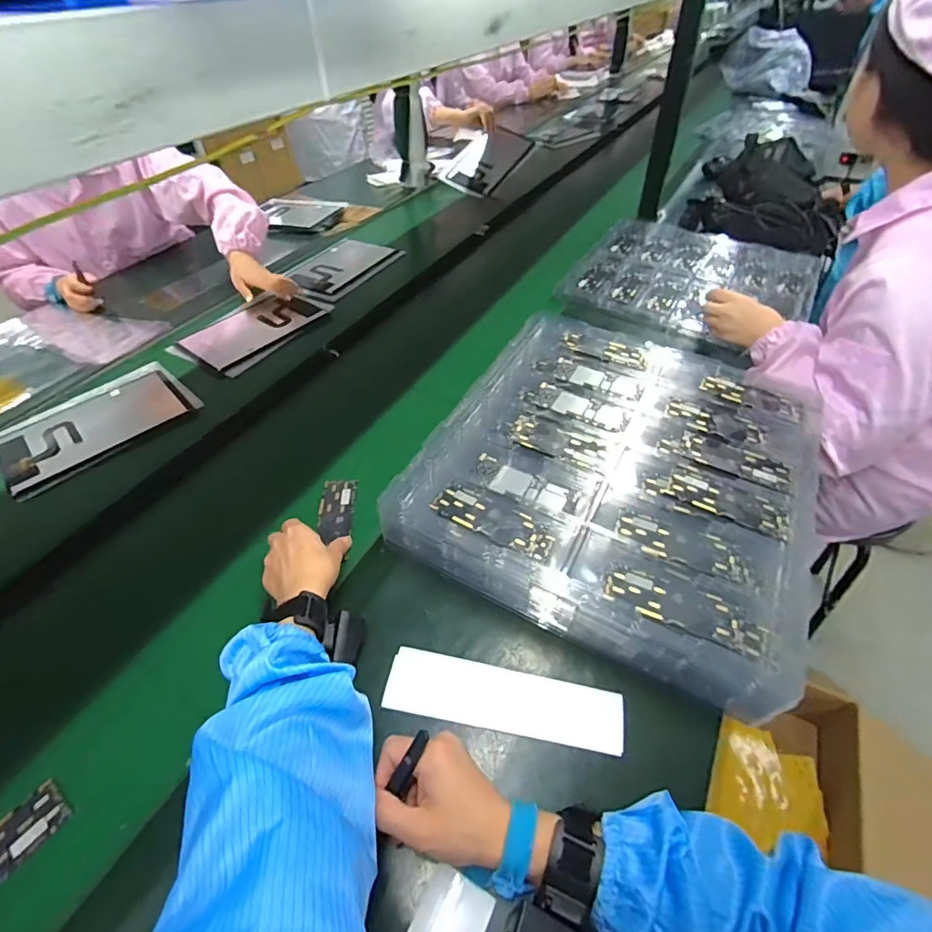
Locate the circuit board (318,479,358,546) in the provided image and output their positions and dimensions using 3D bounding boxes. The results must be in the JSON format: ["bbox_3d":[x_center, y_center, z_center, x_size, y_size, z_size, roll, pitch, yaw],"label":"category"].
[{"bbox_3d":[-0.165,0.053,0.607,0.044,0.009,0.089,-4,48,-1],"label":"circuit board"}]

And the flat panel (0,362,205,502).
[{"bbox_3d":[-0.551,-0.067,0.708,0.170,0.009,0.252,33,56,29],"label":"flat panel"}]

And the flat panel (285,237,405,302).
[{"bbox_3d":[-0.277,-0.432,1.026,0.162,0.010,0.257,19,50,19],"label":"flat panel"}]

